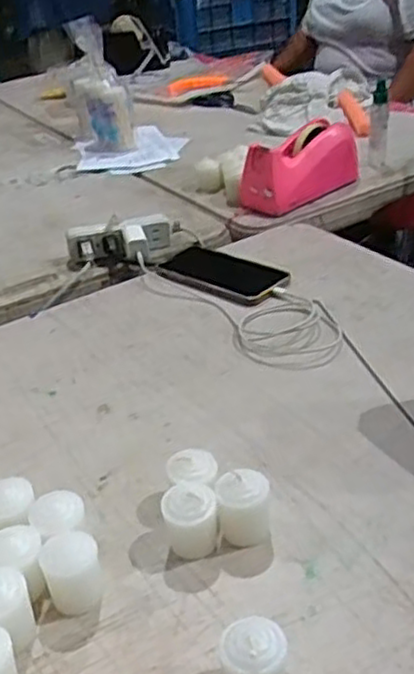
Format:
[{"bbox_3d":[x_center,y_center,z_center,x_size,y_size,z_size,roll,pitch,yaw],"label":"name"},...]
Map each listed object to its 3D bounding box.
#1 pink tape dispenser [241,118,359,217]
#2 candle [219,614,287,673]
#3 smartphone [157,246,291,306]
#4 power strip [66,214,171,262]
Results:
[{"bbox_3d":[0.136,-0.252,1.050,0.181,0.088,0.074,-24,38,-28],"label":"pink tape dispenser"},{"bbox_3d":[0.027,0.188,0.406,0.036,0.049,0.032,-6,33,-2],"label":"candle"},{"bbox_3d":[0.015,-0.078,0.862,0.164,0.010,0.081,20,40,34],"label":"smartphone"},{"bbox_3d":[-0.111,-0.127,0.929,0.136,0.043,0.048,-16,34,-18],"label":"power strip"}]

